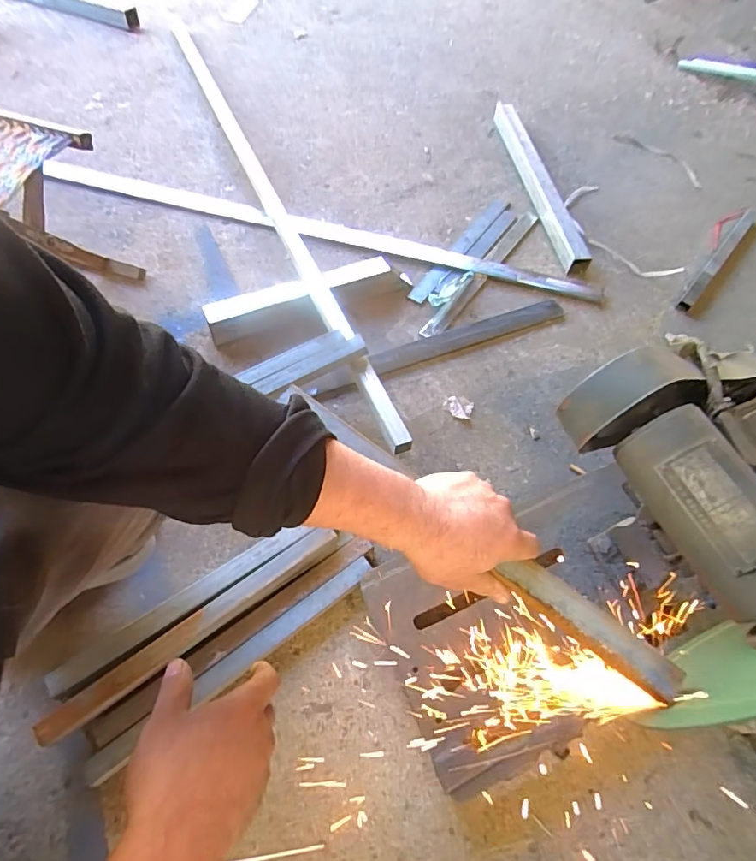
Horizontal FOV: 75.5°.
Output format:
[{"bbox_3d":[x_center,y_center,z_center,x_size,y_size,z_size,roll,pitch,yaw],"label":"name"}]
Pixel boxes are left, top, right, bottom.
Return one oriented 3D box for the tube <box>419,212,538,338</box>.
[{"bbox_3d":[0.257,-0.384,1.172,0.044,0.019,0.526,33,63,14],"label":"tube"}]

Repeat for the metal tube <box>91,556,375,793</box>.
[{"bbox_3d":[-0.186,0.321,0.690,0.433,0.030,0.033,-32,67,-22],"label":"metal tube"}]

